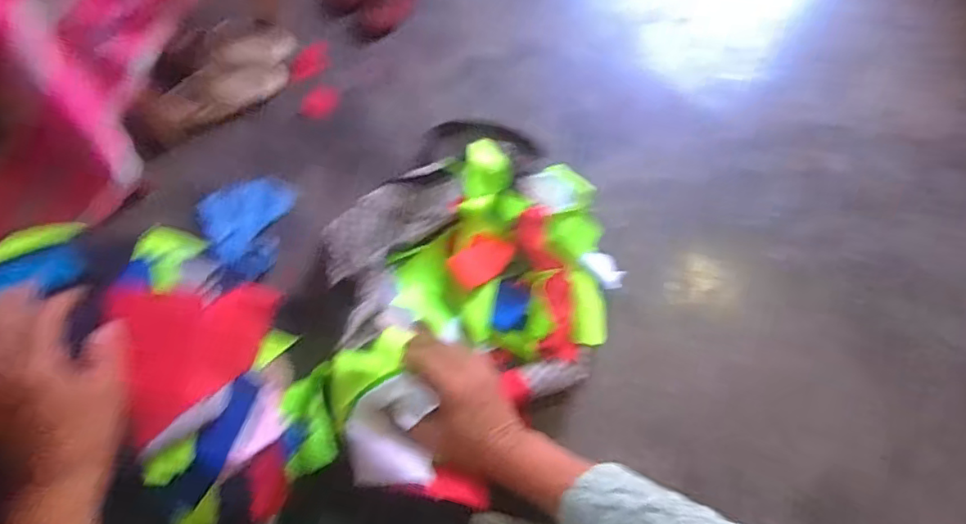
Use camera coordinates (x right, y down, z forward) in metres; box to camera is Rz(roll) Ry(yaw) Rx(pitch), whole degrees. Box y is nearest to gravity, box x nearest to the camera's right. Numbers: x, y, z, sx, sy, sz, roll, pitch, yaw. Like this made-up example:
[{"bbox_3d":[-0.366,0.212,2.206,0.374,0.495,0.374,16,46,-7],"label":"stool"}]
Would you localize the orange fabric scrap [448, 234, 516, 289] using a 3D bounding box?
[{"bbox_3d":[-0.003,-0.003,0.932,0.066,0.013,0.102,41,74,15],"label":"orange fabric scrap"}]

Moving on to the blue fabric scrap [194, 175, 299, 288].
[{"bbox_3d":[-0.413,-0.061,0.975,0.136,0.020,0.185,15,63,-12],"label":"blue fabric scrap"}]

